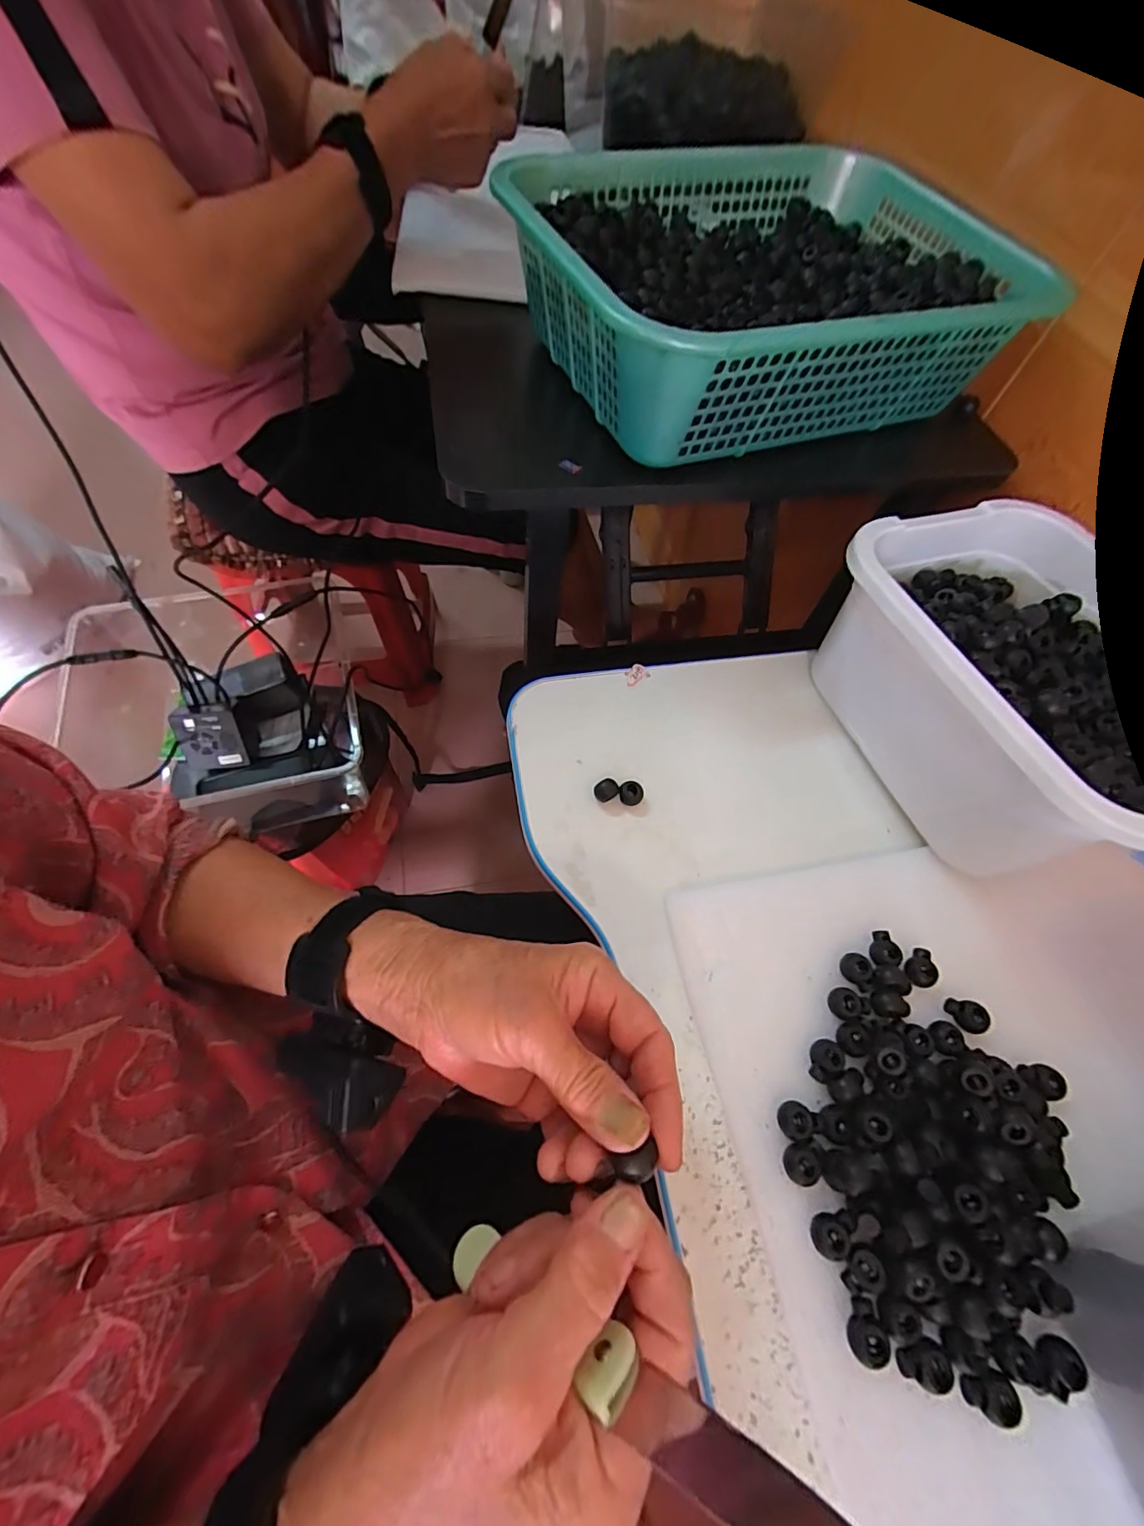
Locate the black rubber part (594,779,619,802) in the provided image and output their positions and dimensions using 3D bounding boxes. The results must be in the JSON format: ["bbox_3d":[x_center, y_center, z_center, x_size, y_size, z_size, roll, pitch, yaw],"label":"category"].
[{"bbox_3d":[0.025,0.020,0.374,0.017,0.015,0.012,-22,65,-12],"label":"black rubber part"}]

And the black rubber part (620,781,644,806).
[{"bbox_3d":[0.043,0.023,0.376,0.017,0.012,0.015,13,63,6],"label":"black rubber part"}]

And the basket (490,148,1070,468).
[{"bbox_3d":[0.153,-0.389,0.436,0.379,0.096,0.296,-19,66,-14],"label":"basket"}]

